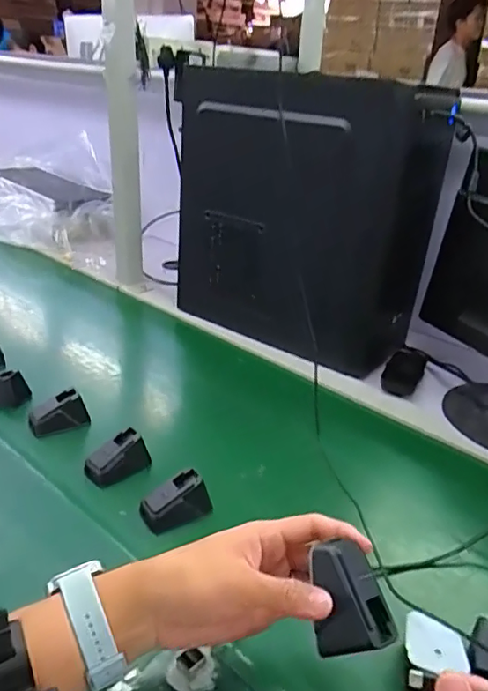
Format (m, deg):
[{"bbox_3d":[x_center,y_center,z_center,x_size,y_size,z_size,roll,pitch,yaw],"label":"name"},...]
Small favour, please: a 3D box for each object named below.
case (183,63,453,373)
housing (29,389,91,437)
[{"bbox_3d":[0.059,-0.209,0.882,0.427,0.389,0.182,24,33,33],"label":"case"},{"bbox_3d":[-0.227,0.085,0.675,0.065,0.045,0.028,-12,31,-29],"label":"housing"}]

